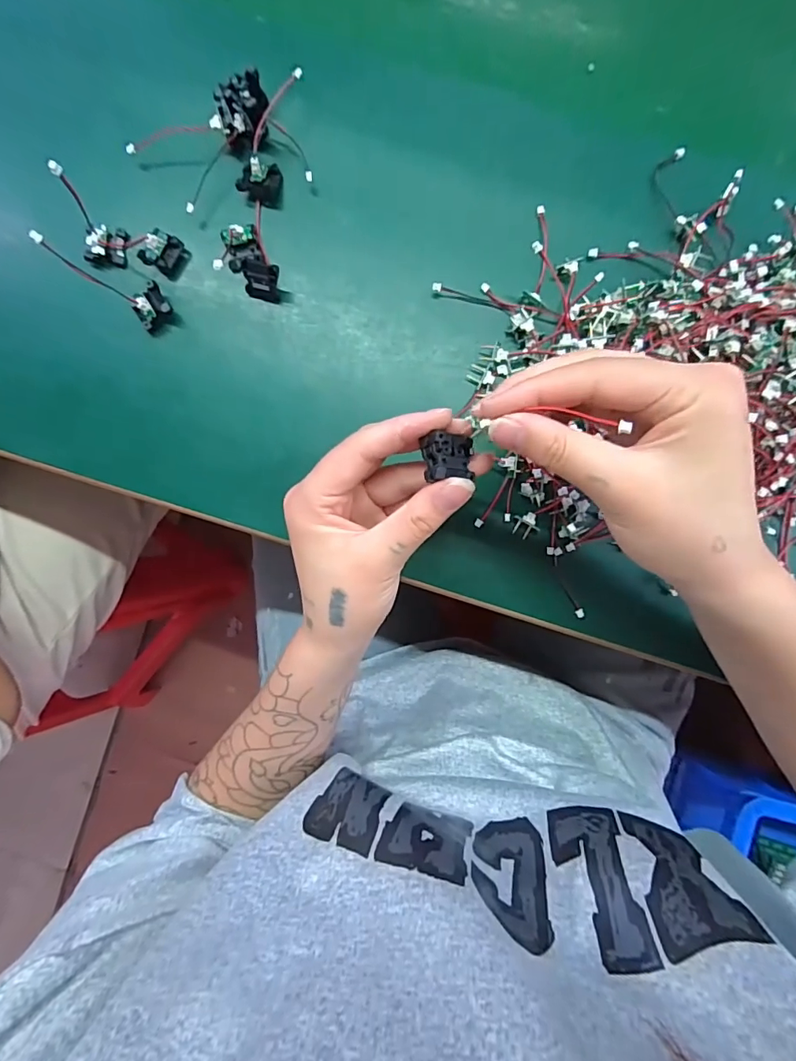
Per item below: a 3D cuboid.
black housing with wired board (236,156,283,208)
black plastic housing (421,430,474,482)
[{"bbox_3d":[-0.081,-0.207,0.287,0.023,0.015,0.020,7,91,0],"label":"black housing with wired board"},{"bbox_3d":[0.023,-0.033,0.216,0.022,0.010,0.022,2,91,1],"label":"black plastic housing"}]

